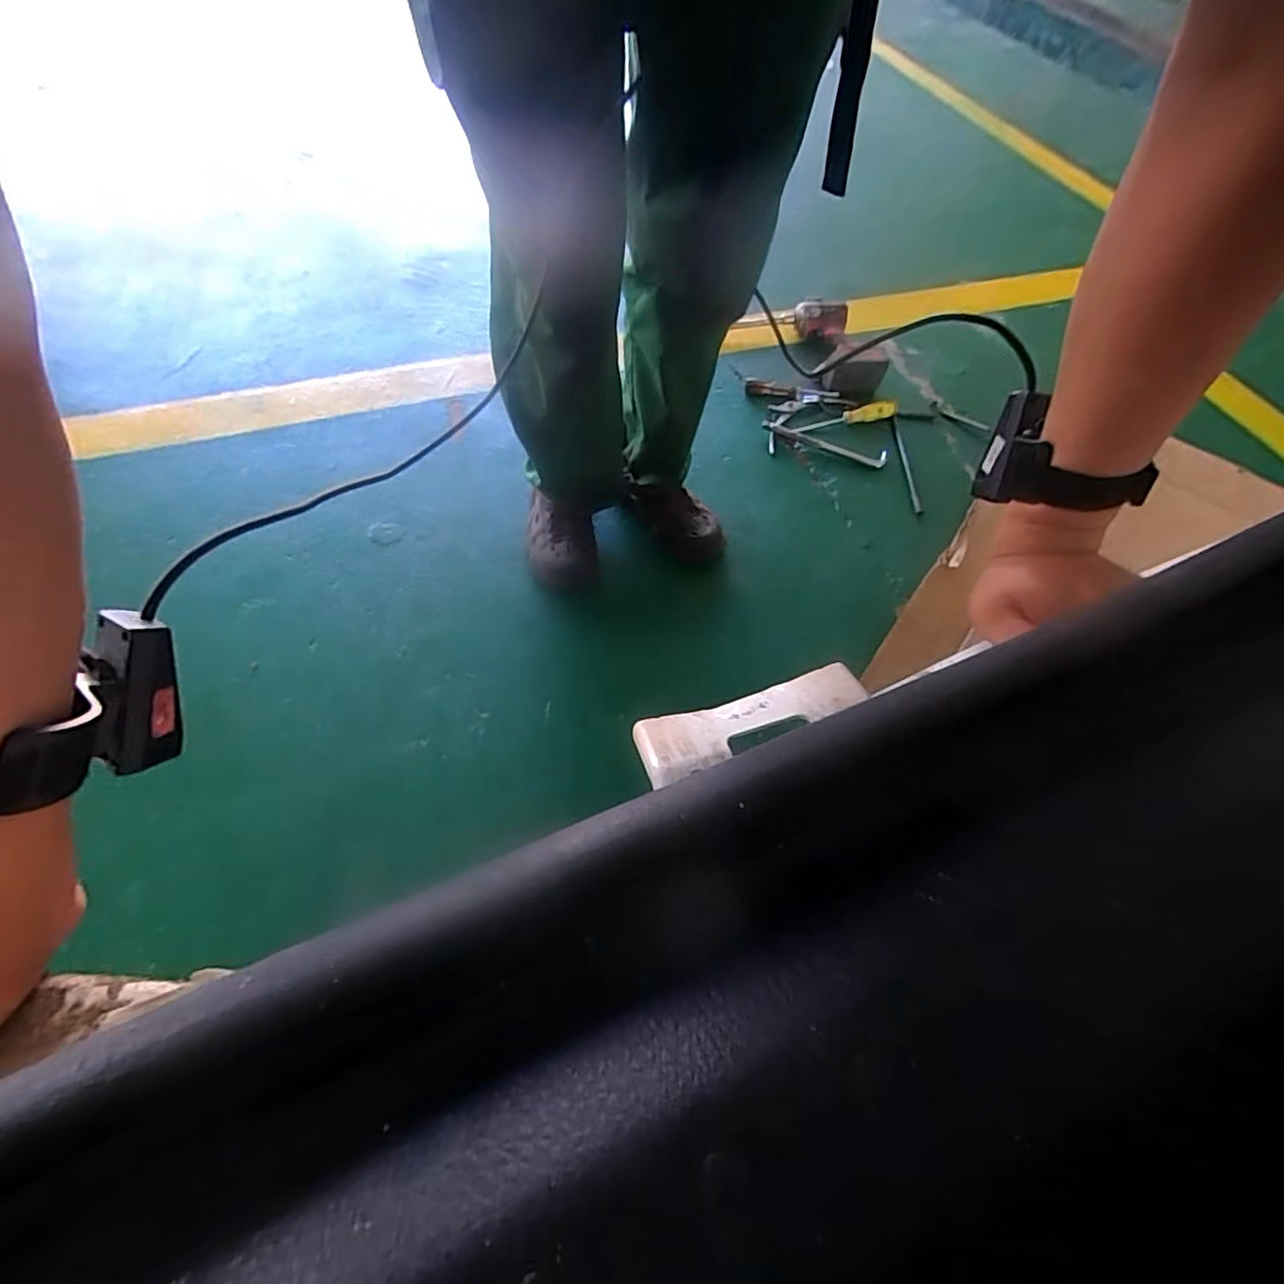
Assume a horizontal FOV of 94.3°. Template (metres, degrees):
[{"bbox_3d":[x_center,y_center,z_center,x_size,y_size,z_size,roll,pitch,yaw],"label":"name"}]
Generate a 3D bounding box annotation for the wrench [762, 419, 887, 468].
[{"bbox_3d":[0.354,-0.382,1.159,0.243,0.017,0.070,12,59,3],"label":"wrench"}]

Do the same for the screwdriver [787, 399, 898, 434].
[{"bbox_3d":[0.407,-0.449,1.193,0.227,0.028,0.040,-15,62,-13],"label":"screwdriver"}]

